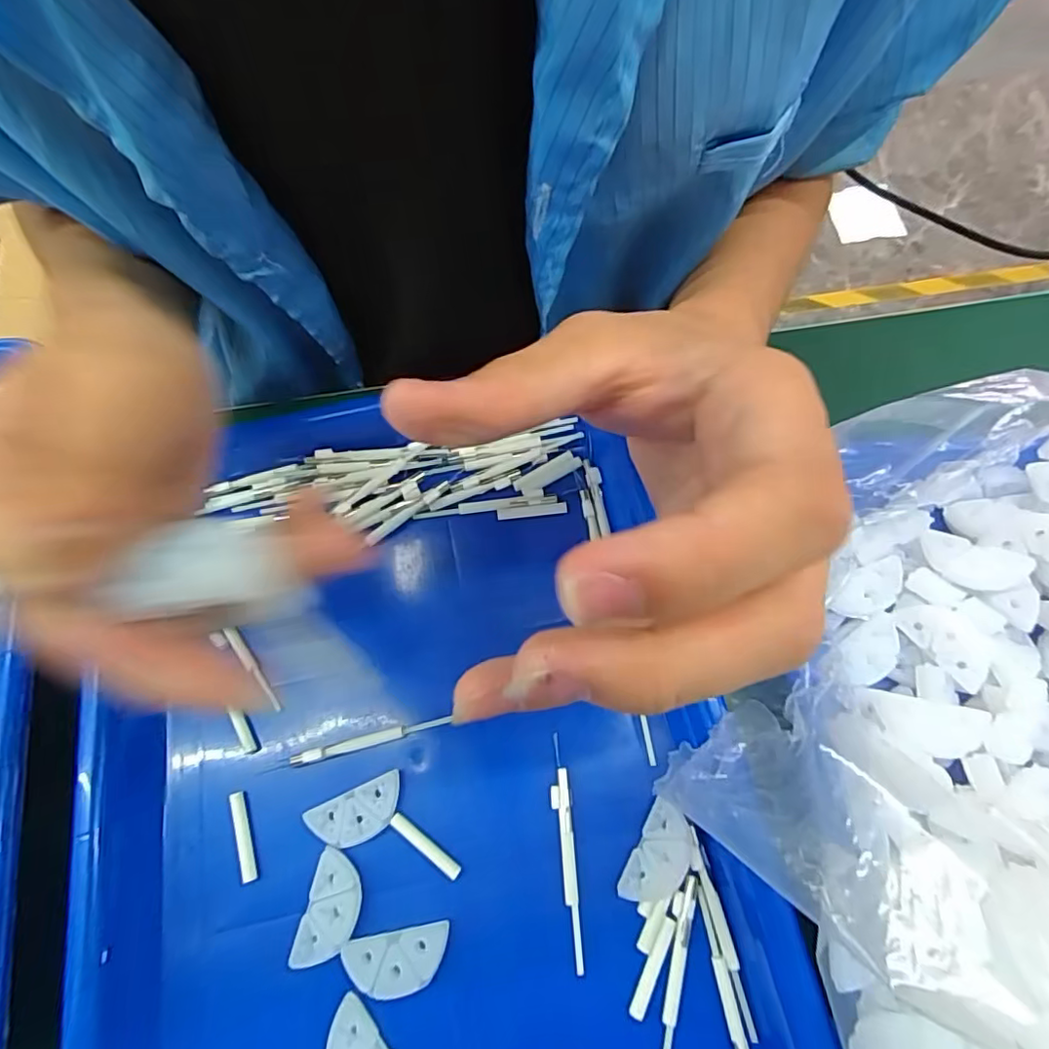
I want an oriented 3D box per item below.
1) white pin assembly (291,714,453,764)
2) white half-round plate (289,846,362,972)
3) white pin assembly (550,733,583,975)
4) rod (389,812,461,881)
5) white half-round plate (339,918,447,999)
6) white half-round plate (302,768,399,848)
[{"bbox_3d":[-0.065,0.091,0.242,0.066,0.004,0.005,-12,71,-8],"label":"white pin assembly"},{"bbox_3d":[-0.073,0.147,0.217,0.020,0.004,0.038,11,70,6],"label":"white half-round plate"},{"bbox_3d":[0.016,0.127,0.226,0.007,0.004,0.081,-4,69,0],"label":"white pin assembly"},{"bbox_3d":[-0.040,0.127,0.226,0.034,0.004,0.006,35,74,14],"label":"rod"},{"bbox_3d":[-0.047,0.161,0.211,0.038,0.004,0.019,-11,69,-2],"label":"white half-round plate"},{"bbox_3d":[-0.067,0.117,0.231,0.038,0.004,0.020,-24,70,-7],"label":"white half-round plate"}]

